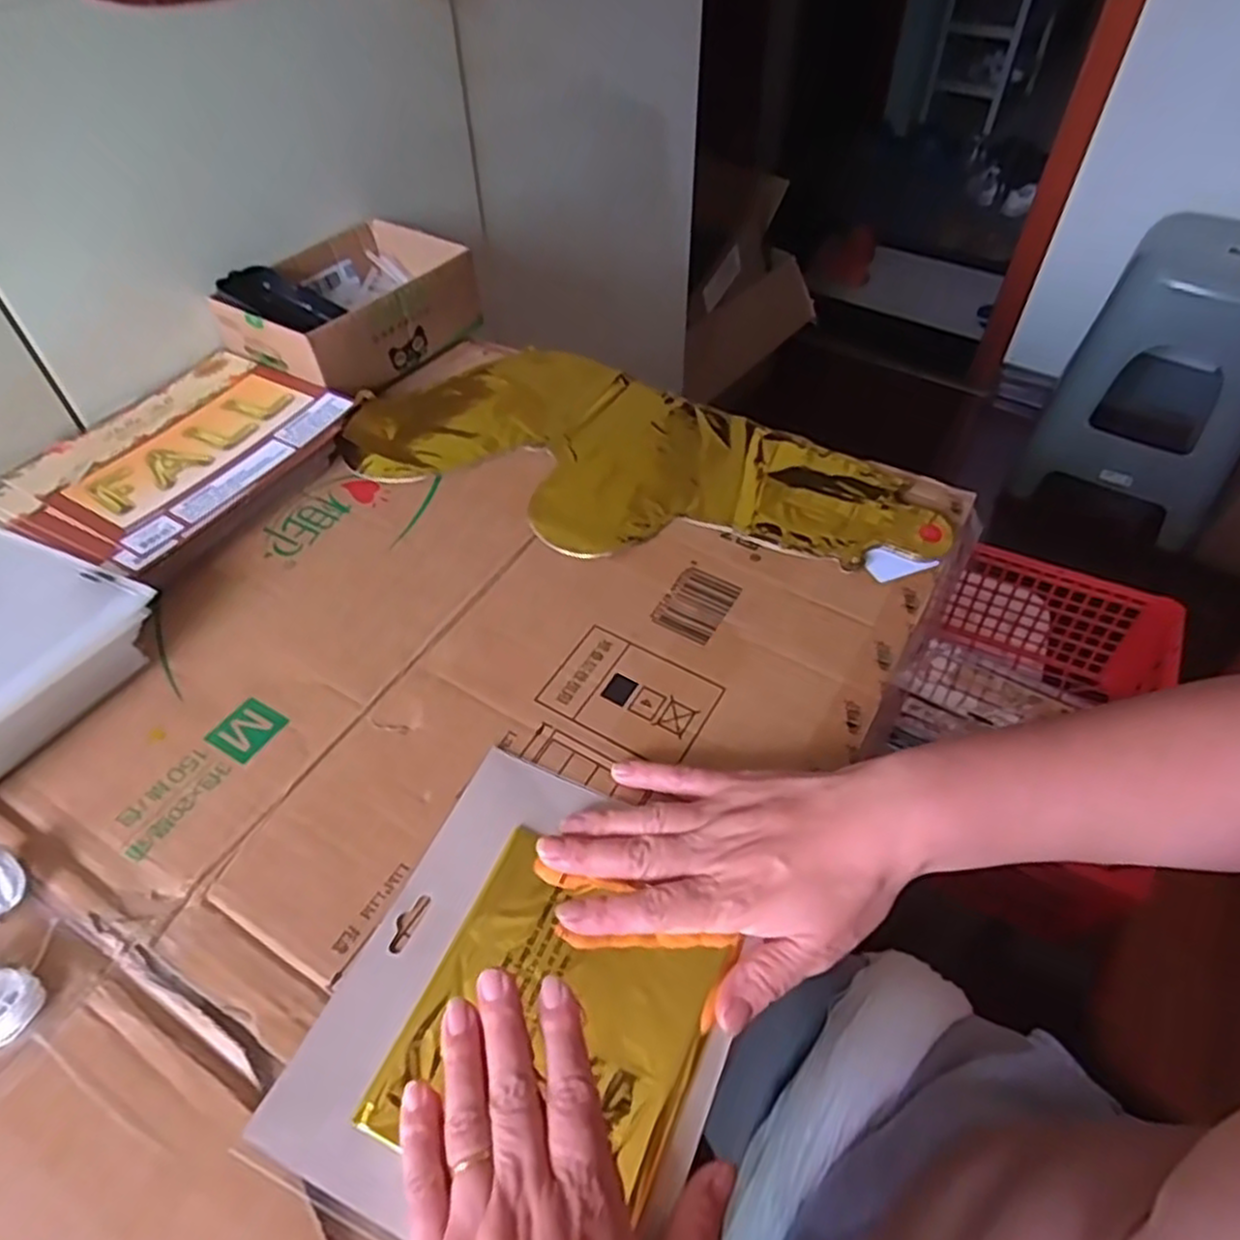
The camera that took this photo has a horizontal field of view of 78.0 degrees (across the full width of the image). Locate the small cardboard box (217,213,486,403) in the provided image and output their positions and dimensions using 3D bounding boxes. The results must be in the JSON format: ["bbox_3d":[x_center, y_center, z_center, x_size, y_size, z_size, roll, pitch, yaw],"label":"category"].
[{"bbox_3d":[-0.228,-0.267,0.655,0.137,0.066,0.185,29,55,23],"label":"small cardboard box"}]

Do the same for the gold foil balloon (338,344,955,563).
[{"bbox_3d":[0.008,-0.115,0.560,0.422,0.011,0.190,24,54,20],"label":"gold foil balloon"}]

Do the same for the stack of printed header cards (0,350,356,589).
[{"bbox_3d":[-0.319,-0.116,0.555,0.174,0.027,0.209,21,53,17],"label":"stack of printed header cards"}]

